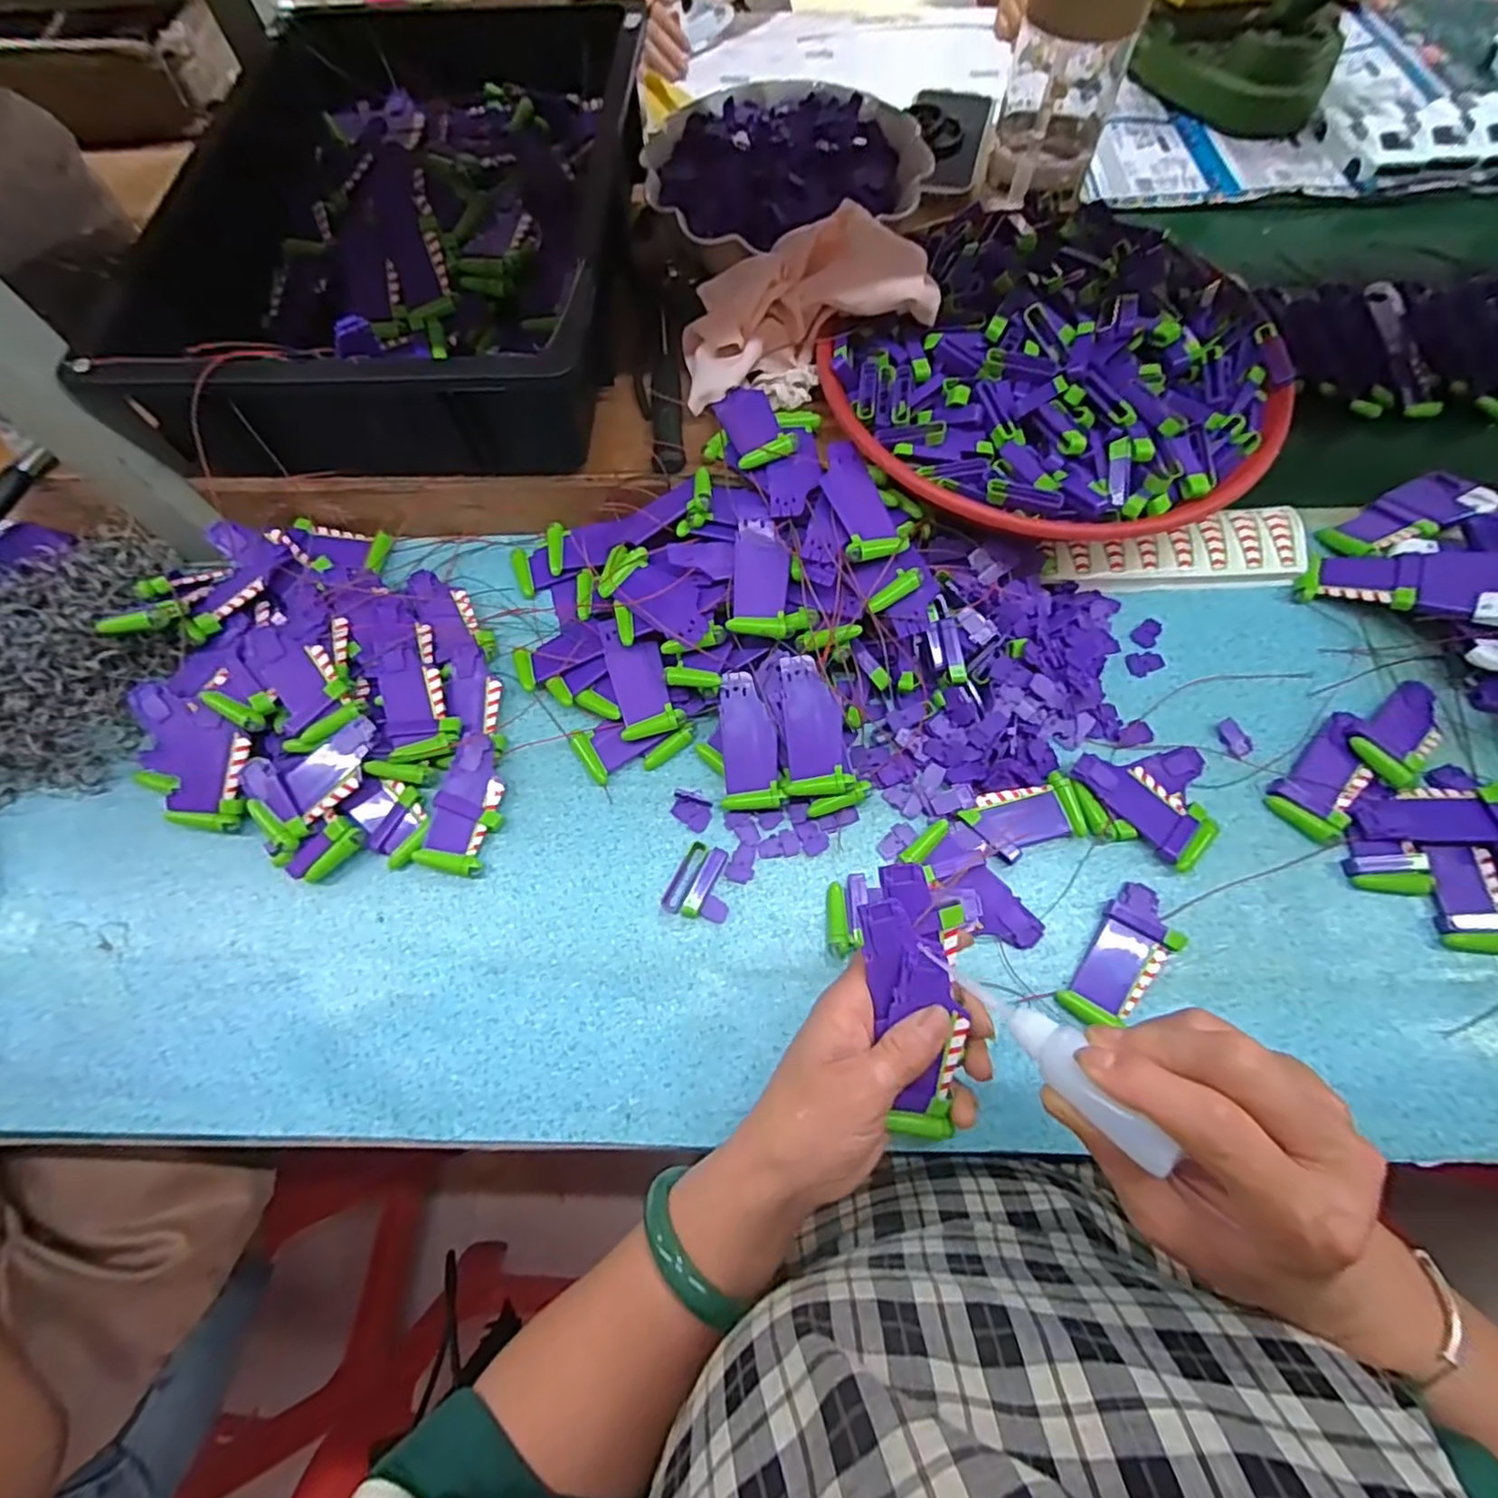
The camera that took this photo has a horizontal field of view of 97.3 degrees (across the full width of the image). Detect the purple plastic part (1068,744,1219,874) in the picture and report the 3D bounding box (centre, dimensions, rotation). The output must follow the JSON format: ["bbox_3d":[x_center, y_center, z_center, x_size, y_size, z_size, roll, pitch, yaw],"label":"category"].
[{"bbox_3d":[0.267,0.024,0.427,0.075,0.014,0.087,-38,73,-13],"label":"purple plastic part"}]

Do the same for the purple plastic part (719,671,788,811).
[{"bbox_3d":[-0.002,-0.005,0.431,0.038,0.011,0.089,-8,85,-2],"label":"purple plastic part"}]

